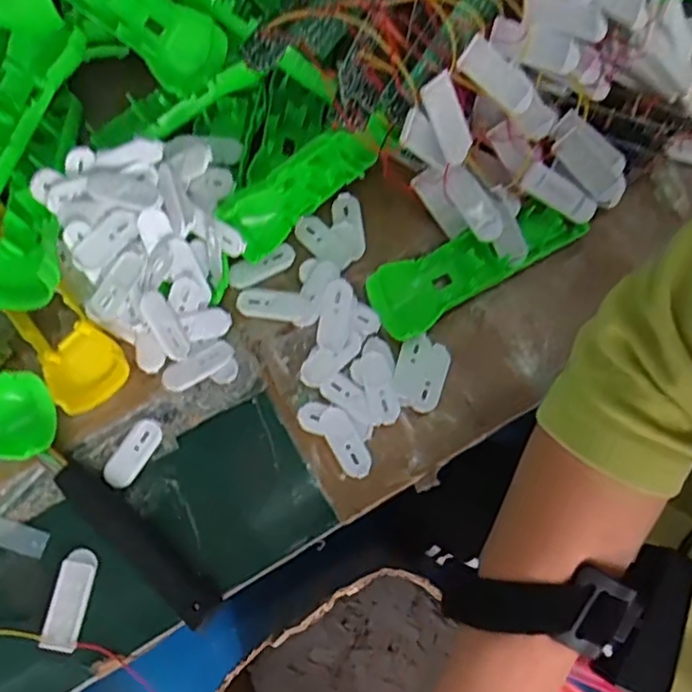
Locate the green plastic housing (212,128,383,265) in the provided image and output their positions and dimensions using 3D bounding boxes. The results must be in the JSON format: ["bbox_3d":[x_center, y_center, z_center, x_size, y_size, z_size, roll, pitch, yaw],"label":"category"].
[{"bbox_3d":[-0.030,-0.102,0.419,0.105,0.047,0.030,-36,78,3],"label":"green plastic housing"}]

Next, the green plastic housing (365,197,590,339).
[{"bbox_3d":[0.090,-0.060,0.450,0.157,0.026,0.048,-29,77,-9],"label":"green plastic housing"}]

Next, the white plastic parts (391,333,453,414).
[{"bbox_3d":[0.051,0.018,0.438,0.034,0.006,0.050,19,75,3],"label":"white plastic parts"}]

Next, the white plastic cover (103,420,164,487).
[{"bbox_3d":[-0.138,0.070,0.422,0.020,0.006,0.048,37,87,-4],"label":"white plastic cover"}]

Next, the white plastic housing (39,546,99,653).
[{"bbox_3d":[-0.172,0.158,0.402,0.022,0.006,0.059,10,74,1],"label":"white plastic housing"}]

